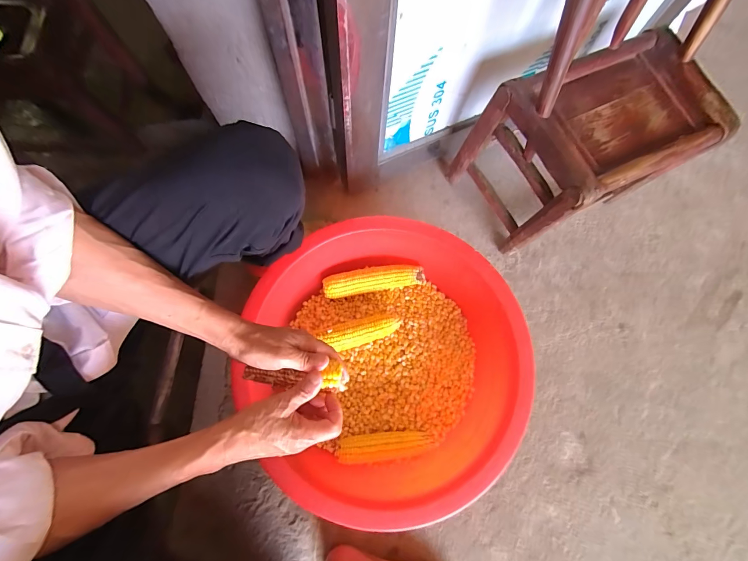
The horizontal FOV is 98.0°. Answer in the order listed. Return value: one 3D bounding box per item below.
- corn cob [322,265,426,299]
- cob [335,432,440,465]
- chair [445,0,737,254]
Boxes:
[{"bbox_3d":[0.001,-0.001,0.704,0.216,0.038,0.052,-10,74,-4],"label":"corn cob"},{"bbox_3d":[0.027,0.317,0.614,0.182,0.039,0.052,-4,73,-2],"label":"cob"},{"bbox_3d":[0.415,-0.349,0.506,0.378,0.577,0.307,-26,74,-10],"label":"chair"}]

